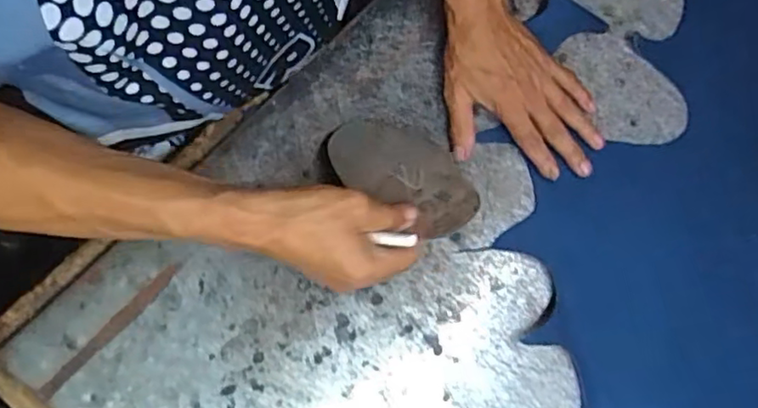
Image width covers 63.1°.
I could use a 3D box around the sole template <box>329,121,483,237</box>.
[{"bbox_3d":[0.023,-0.028,0.509,0.135,0.007,0.085,35,56,24],"label":"sole template"}]

